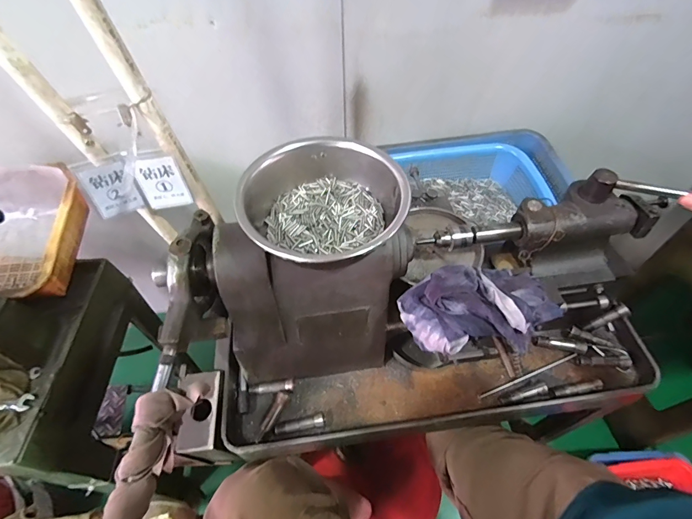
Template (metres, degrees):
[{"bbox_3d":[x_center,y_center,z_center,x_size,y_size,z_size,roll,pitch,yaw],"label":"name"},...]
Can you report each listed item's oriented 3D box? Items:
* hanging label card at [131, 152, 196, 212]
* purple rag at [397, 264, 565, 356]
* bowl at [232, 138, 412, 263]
[{"bbox_3d":[-0.268,-0.113,0.536,0.063,0.094,0.010,-16,49,-7],"label":"hanging label card"},{"bbox_3d":[0.153,0.057,0.443,0.165,0.060,0.095,-3,54,0],"label":"purple rag"},{"bbox_3d":[-0.018,-0.059,0.411,0.160,0.054,0.190,32,61,22],"label":"bowl"}]

